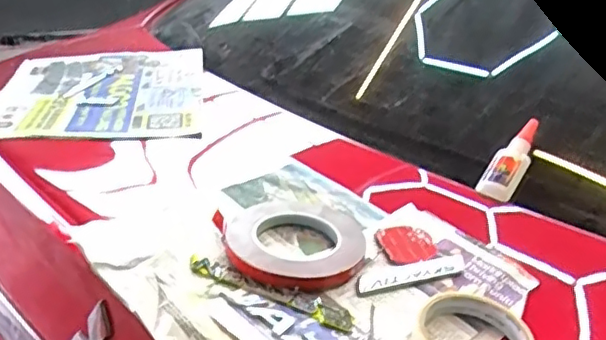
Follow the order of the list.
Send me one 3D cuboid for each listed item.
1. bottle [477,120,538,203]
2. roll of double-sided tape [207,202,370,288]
[{"bbox_3d":[0.236,-0.014,0.682,0.038,0.017,0.114,22,59,31],"label":"bottle"},{"bbox_3d":[-0.001,0.064,0.551,0.130,0.021,0.125,7,25,-3],"label":"roll of double-sided tape"}]

